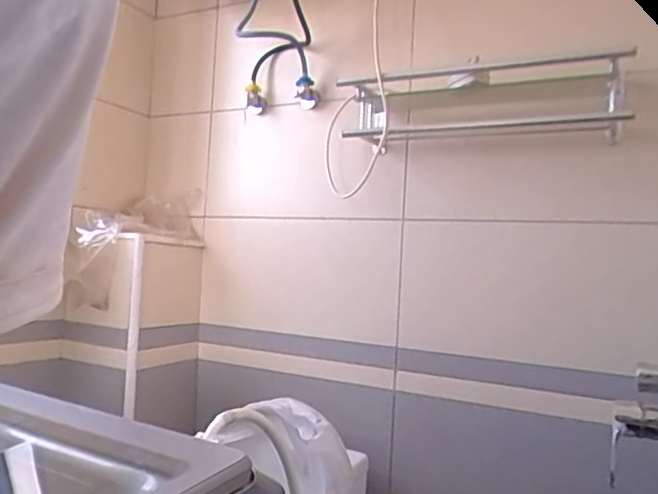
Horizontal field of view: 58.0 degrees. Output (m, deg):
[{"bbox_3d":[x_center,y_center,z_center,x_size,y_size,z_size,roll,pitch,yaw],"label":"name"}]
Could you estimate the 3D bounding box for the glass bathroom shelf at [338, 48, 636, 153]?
[{"bbox_3d":[0.322,-0.312,1.268,0.560,0.161,0.193,3,0,31],"label":"glass bathroom shelf"}]

